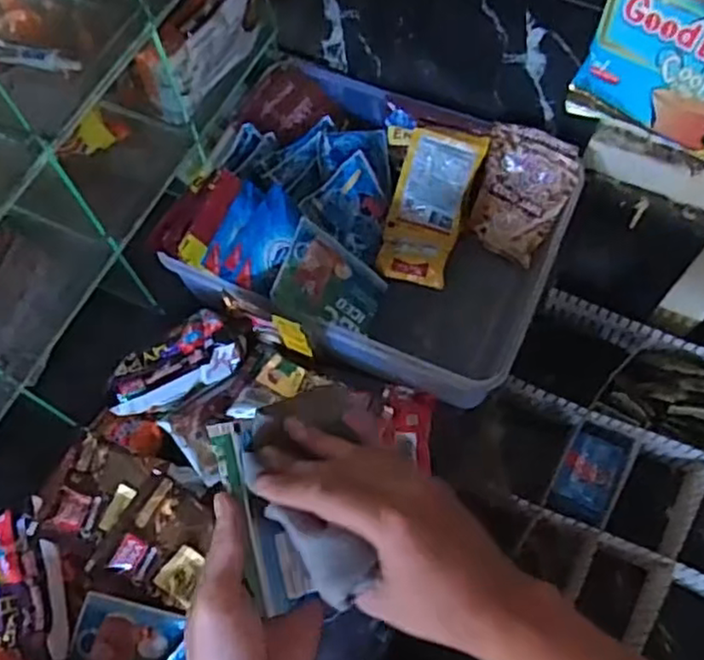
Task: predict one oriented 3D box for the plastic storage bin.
[{"bbox_3d":[0.022,-0.093,0.638,0.309,0.120,0.261,22,69,11],"label":"plastic storage bin"}]

